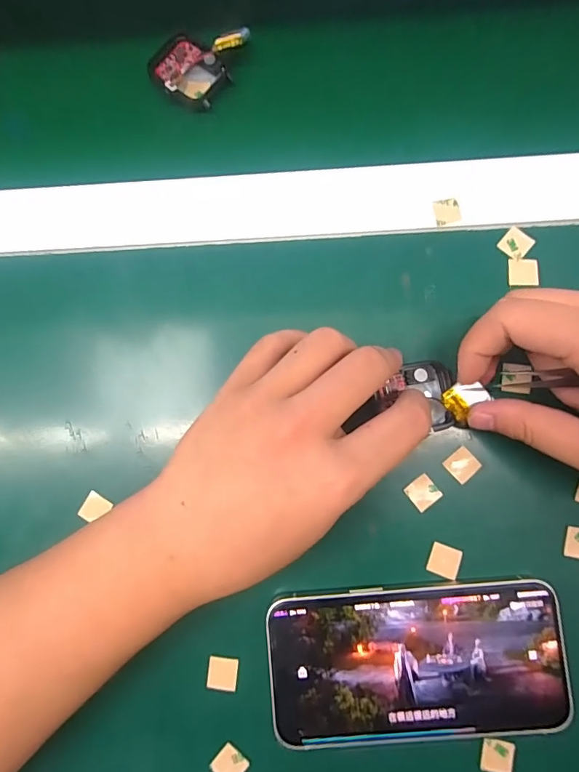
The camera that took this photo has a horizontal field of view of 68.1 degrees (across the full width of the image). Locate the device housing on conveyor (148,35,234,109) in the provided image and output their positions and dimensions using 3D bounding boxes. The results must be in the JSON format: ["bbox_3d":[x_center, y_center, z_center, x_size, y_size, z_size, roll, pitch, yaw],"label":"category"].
[{"bbox_3d":[-0.061,-0.189,0.258,0.045,0.011,0.035,38,87,6],"label":"device housing on conveyor"}]

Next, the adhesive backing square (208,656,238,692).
[{"bbox_3d":[-0.035,0.152,0.226,0.015,0.004,0.016,4,84,3],"label":"adhesive backing square"}]

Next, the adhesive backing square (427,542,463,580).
[{"bbox_3d":[0.081,0.092,0.225,0.015,0.004,0.016,17,82,9],"label":"adhesive backing square"}]

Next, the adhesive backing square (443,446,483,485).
[{"bbox_3d":[0.092,0.042,0.229,0.015,0.004,0.015,-43,84,0],"label":"adhesive backing square"}]

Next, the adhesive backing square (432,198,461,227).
[{"bbox_3d":[0.089,-0.098,0.241,0.014,0.004,0.014,-13,83,1],"label":"adhesive backing square"}]

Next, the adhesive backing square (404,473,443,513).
[{"bbox_3d":[0.071,0.057,0.228,0.015,0.004,0.015,-40,82,-1],"label":"adhesive backing square"}]

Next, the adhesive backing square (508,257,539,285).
[{"bbox_3d":[0.129,-0.063,0.237,0.015,0.004,0.016,-3,83,9],"label":"adhesive backing square"}]

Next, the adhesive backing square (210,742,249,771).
[{"bbox_3d":[-0.031,0.195,0.221,0.016,0.004,0.015,38,79,5],"label":"adhesive backing square"}]

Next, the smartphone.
[{"bbox_3d":[0.064,0.140,0.216,0.144,0.009,0.072,-4,84,2],"label":"smartphone"}]

